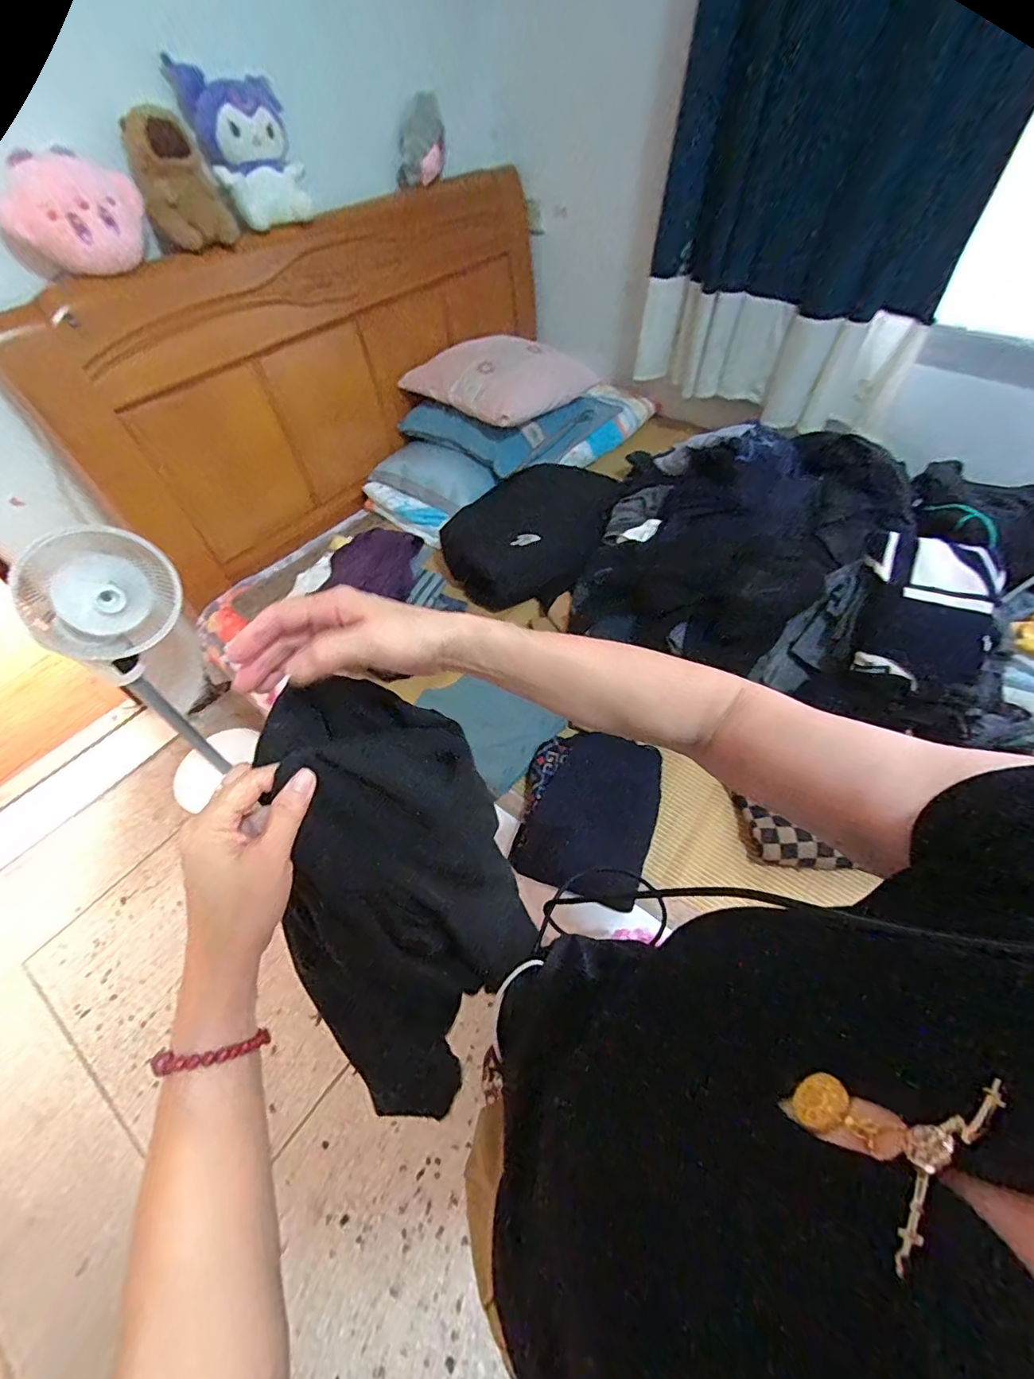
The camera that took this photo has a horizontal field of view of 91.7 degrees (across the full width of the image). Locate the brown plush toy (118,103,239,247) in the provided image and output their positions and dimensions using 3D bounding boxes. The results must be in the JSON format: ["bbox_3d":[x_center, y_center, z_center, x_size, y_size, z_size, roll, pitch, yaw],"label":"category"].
[{"bbox_3d":[-0.662,-1.001,0.988,0.150,0.189,0.195,-22,56,-14],"label":"brown plush toy"}]

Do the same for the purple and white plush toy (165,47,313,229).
[{"bbox_3d":[-0.570,-1.140,1.057,0.186,0.224,0.102,-22,57,-14],"label":"purple and white plush toy"}]

